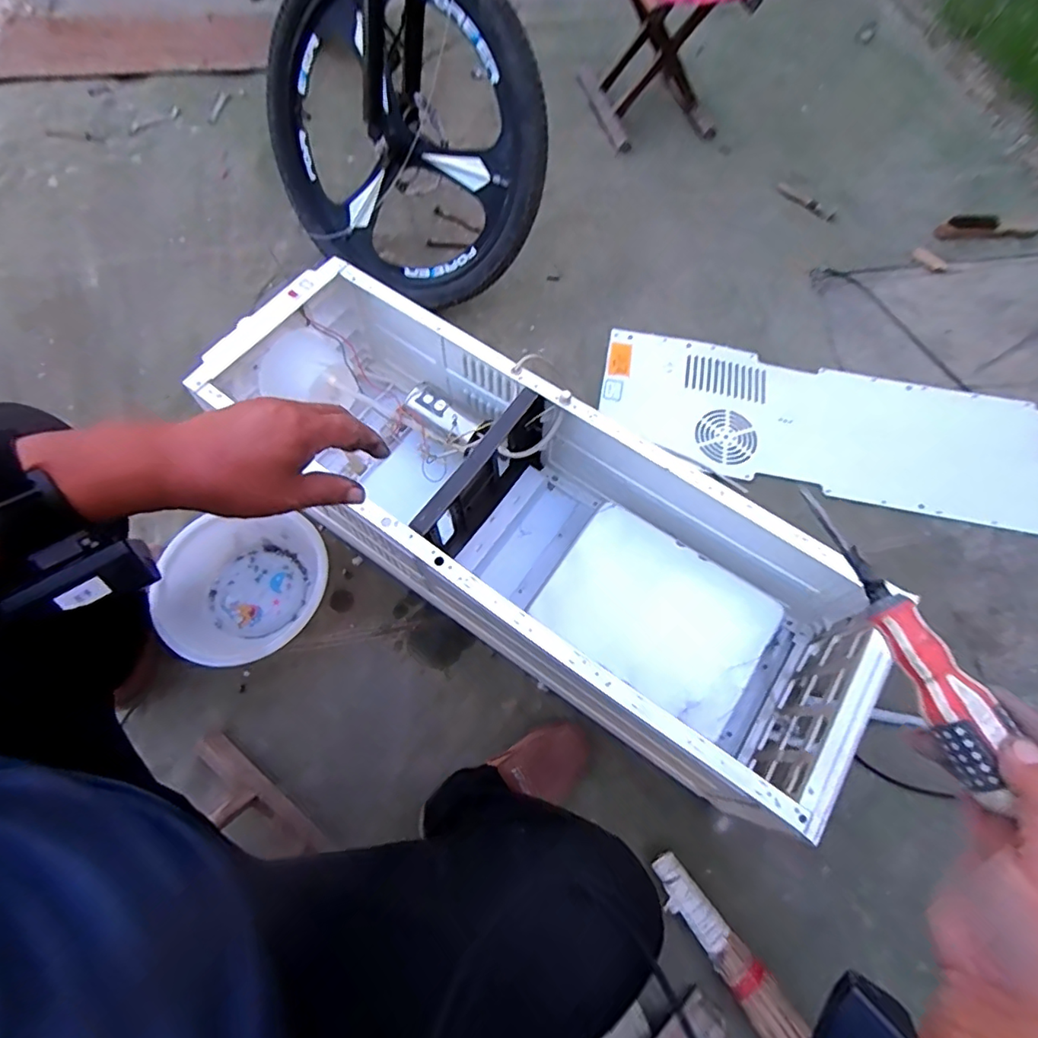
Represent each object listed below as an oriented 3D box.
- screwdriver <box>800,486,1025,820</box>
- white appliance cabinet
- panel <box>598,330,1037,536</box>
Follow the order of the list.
[{"bbox_3d":[0.212,0.057,0.303,0.027,0.023,0.174,-15,60,-5],"label":"screwdriver"},{"bbox_3d":[-0.002,-0.004,0.791,0.929,0.256,0.318,36,69,14],"label":"white appliance cabinet"},{"bbox_3d":[0.589,-0.180,1.058,0.857,0.017,0.277,12,65,3],"label":"panel"}]

